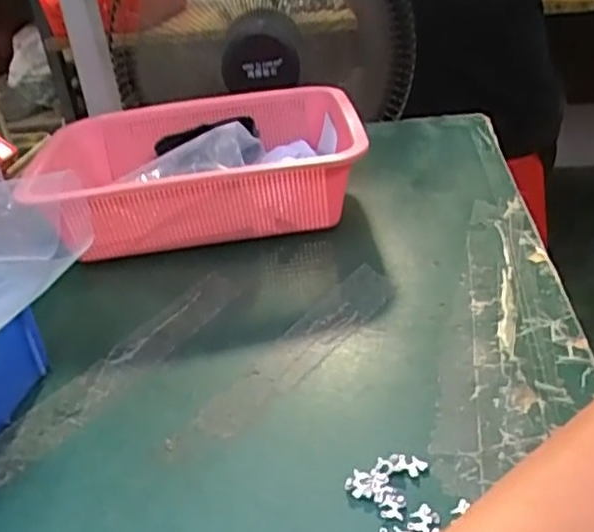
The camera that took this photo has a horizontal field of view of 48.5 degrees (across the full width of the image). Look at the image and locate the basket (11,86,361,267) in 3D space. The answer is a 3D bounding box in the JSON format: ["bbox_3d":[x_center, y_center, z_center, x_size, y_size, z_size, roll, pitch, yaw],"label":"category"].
[{"bbox_3d":[-0.092,-0.089,0.627,0.292,0.093,0.212,-6,30,3],"label":"basket"}]

